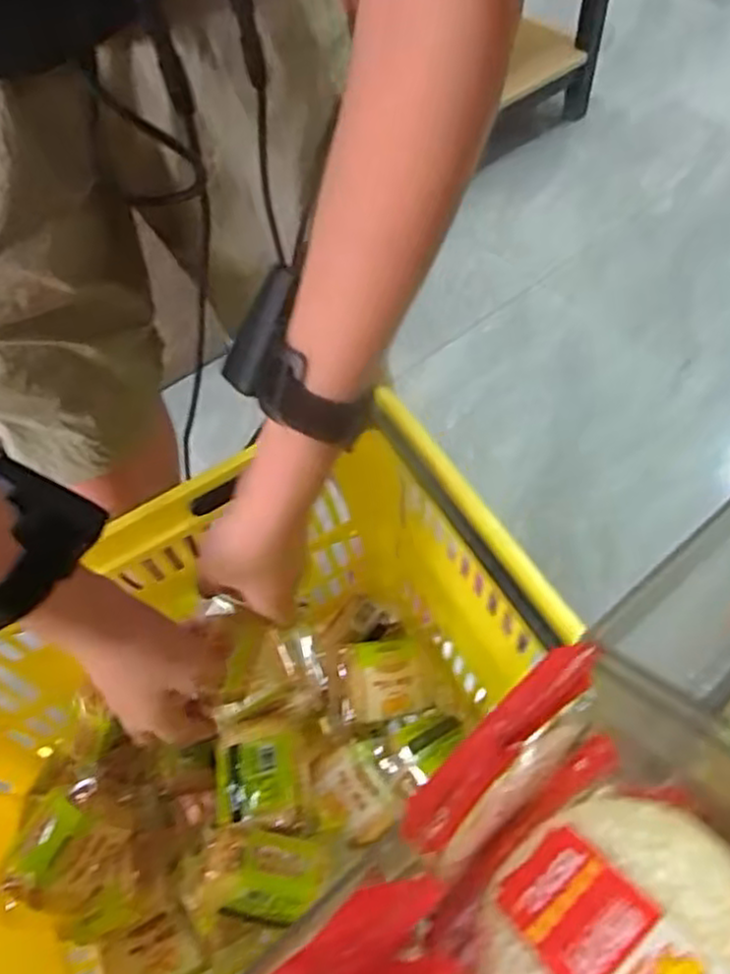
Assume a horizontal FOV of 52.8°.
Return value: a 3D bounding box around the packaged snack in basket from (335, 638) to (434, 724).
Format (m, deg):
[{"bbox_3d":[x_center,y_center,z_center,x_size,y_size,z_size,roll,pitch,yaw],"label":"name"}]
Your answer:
[{"bbox_3d":[0.014,0.151,0.573,0.077,0.023,0.058,2,69,-25],"label":"packaged snack in basket"}]

